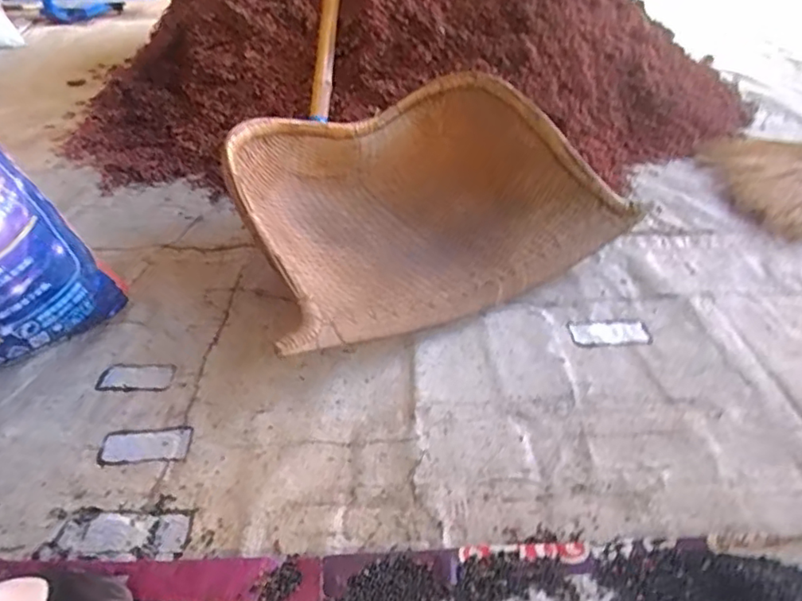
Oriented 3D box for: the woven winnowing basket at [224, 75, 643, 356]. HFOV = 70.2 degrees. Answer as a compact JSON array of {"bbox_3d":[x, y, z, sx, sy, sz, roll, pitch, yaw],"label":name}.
[{"bbox_3d":[0.004,-0.196,1.086,0.632,0.240,0.537,-22,41,-24],"label":"woven winnowing basket"}]

